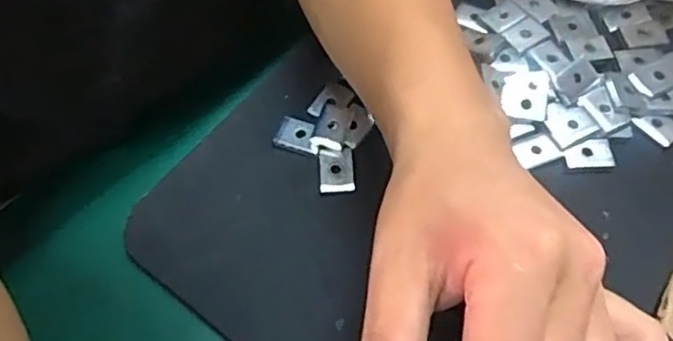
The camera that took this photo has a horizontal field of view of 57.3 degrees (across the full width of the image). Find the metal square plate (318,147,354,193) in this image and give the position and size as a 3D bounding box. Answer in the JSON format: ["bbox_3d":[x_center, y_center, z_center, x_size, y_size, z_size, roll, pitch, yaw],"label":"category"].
[{"bbox_3d":[0.000,-0.001,0.354,0.019,0.004,0.025,-4,60,-2],"label":"metal square plate"}]

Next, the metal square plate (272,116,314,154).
[{"bbox_3d":[-0.024,-0.021,0.367,0.024,0.004,0.019,17,72,8],"label":"metal square plate"}]

